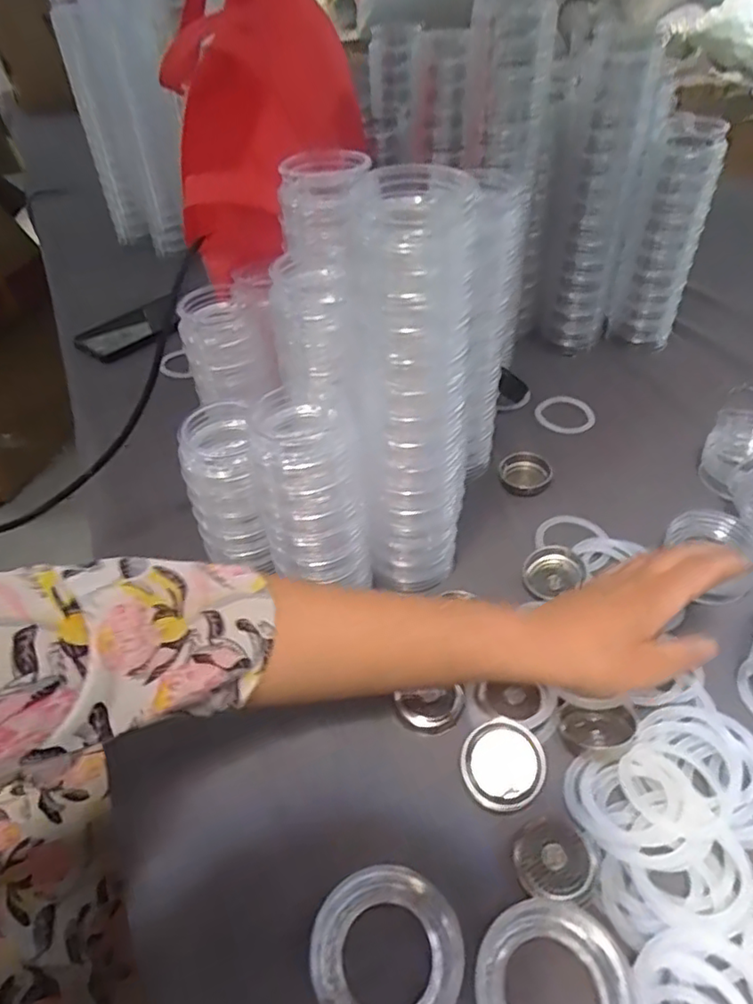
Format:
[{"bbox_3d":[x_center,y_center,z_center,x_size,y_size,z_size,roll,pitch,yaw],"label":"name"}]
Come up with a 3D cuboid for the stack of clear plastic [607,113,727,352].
[{"bbox_3d":[0.304,-0.281,0.660,0.049,0.223,0.069,-9,44,-7],"label":"stack of clear plastic"}]

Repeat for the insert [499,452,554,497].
[{"bbox_3d":[0.132,-0.024,0.543,0.043,0.020,0.037,1,44,4],"label":"insert"}]

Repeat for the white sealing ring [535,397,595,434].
[{"bbox_3d":[0.193,-0.091,0.618,0.058,0.007,0.058,-1,44,1],"label":"white sealing ring"}]

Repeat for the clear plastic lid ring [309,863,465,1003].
[{"bbox_3d":[0.006,0.217,0.291,0.068,0.033,0.071,-1,44,1],"label":"clear plastic lid ring"}]

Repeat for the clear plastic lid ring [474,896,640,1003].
[{"bbox_3d":[0.083,0.225,0.279,0.070,0.017,0.070,-1,44,1],"label":"clear plastic lid ring"}]

